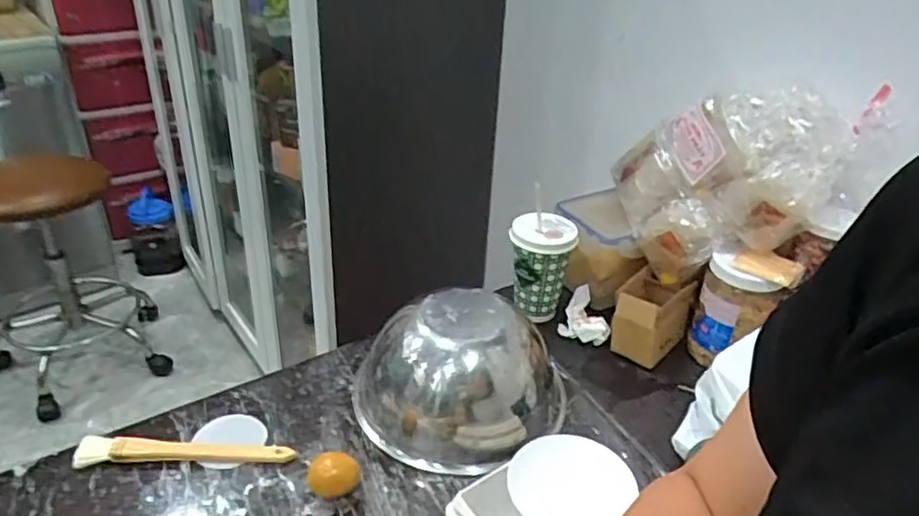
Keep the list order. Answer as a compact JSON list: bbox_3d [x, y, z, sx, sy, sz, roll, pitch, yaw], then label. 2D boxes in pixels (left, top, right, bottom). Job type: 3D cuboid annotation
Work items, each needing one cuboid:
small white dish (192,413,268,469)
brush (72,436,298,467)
[{"bbox_3d":[-0.258,0.199,0.741,0.077,0.008,0.075,2,32,-1],"label":"small white dish"},{"bbox_3d":[-0.294,0.206,0.715,0.222,0.022,0.026,0,32,-4],"label":"brush"}]

